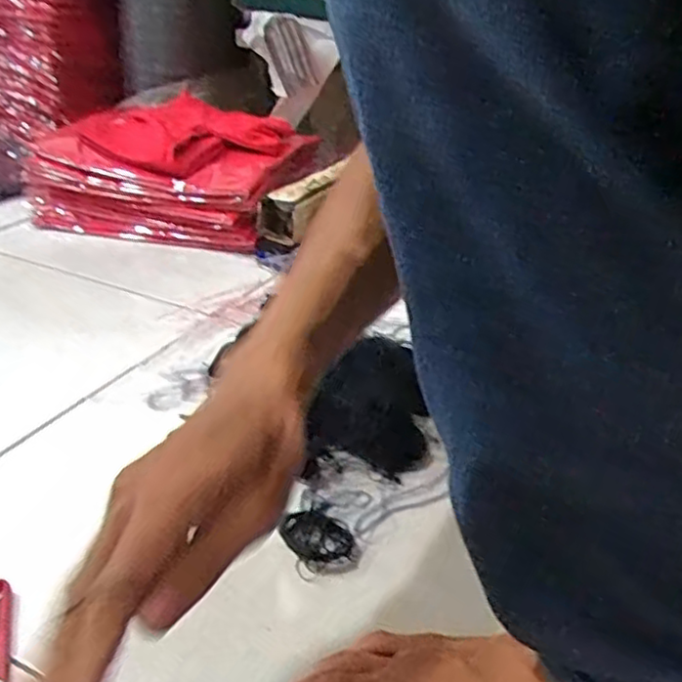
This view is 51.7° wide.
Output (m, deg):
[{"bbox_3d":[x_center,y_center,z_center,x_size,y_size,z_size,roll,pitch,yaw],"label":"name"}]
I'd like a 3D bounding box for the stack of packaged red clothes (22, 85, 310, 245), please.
[{"bbox_3d":[-0.236,-0.256,1.029,0.336,0.126,0.276,9,30,13],"label":"stack of packaged red clothes"}]

